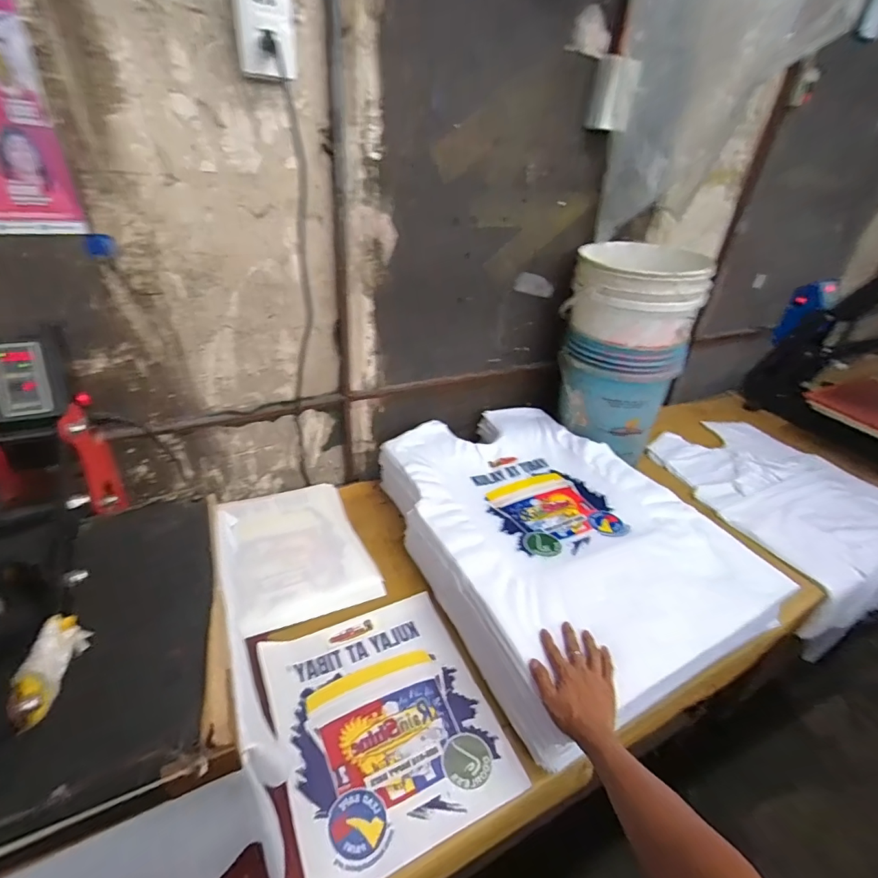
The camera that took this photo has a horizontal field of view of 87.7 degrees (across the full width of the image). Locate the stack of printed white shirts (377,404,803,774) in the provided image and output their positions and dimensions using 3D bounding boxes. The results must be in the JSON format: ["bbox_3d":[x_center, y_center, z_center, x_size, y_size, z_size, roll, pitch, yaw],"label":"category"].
[{"bbox_3d":[0.225,0.186,0.981,0.543,0.130,0.703,-13,37,-26],"label":"stack of printed white shirts"}]

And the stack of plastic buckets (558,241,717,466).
[{"bbox_3d":[0.476,-0.248,1.211,0.305,0.437,0.290,17,35,16],"label":"stack of plastic buckets"}]

